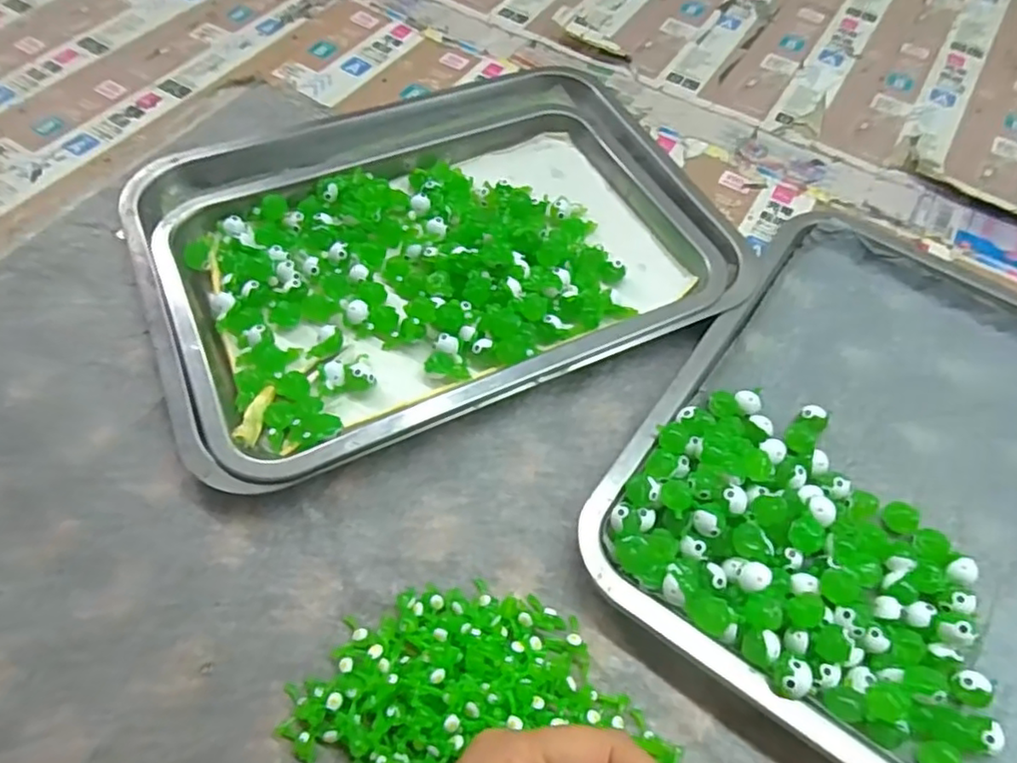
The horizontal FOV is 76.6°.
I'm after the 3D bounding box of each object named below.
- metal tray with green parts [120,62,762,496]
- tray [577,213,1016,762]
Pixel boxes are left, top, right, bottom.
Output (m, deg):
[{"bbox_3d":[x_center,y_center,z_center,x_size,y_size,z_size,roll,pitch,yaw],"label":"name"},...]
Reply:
[{"bbox_3d":[-0.052,-0.106,0.422,0.349,0.027,0.289,-21,61,-15],"label":"metal tray with green parts"},{"bbox_3d":[0.216,0.045,0.339,0.262,0.027,0.314,30,61,16],"label":"tray"}]

